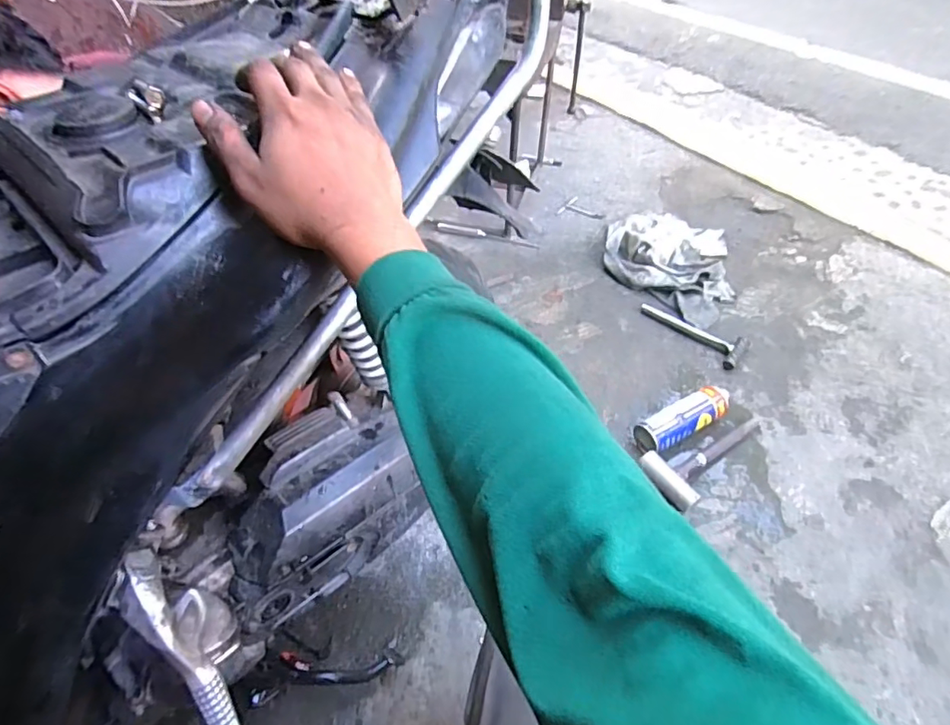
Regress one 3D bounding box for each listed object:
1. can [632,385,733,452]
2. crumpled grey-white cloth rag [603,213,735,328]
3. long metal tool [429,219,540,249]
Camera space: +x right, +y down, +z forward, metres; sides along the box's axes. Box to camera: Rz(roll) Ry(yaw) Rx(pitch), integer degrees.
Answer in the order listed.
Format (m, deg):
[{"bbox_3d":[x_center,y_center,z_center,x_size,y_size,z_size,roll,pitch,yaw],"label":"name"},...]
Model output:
[{"bbox_3d":[0.415,0.112,1.085,0.214,0.063,0.071,-23,50,-18],"label":"can"},{"bbox_3d":[0.513,-0.289,1.448,0.320,0.071,0.456,9,48,11],"label":"crumpled grey-white cloth rag"},{"bbox_3d":[0.014,-0.365,1.562,0.335,0.020,0.039,14,49,15],"label":"long metal tool"}]

